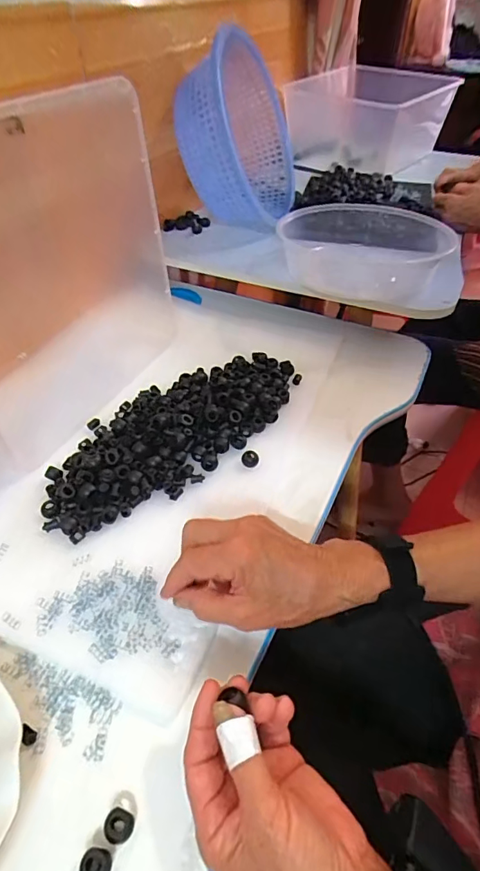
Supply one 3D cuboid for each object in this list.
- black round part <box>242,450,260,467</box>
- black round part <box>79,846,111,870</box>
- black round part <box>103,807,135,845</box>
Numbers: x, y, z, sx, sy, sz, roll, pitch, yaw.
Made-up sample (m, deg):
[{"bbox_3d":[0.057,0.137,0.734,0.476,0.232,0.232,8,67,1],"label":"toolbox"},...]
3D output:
[{"bbox_3d":[0.011,0.024,0.483,0.018,0.009,0.015,3,45,4],"label":"black round part"},{"bbox_3d":[-0.085,0.254,0.274,0.017,0.010,0.017,0,45,0],"label":"black round part"},{"bbox_3d":[-0.075,0.241,0.287,0.017,0.008,0.016,0,45,0],"label":"black round part"}]

